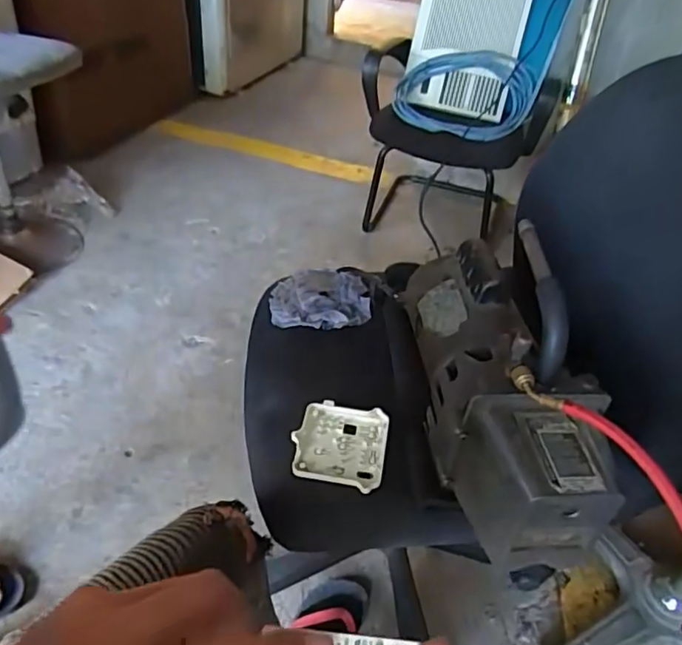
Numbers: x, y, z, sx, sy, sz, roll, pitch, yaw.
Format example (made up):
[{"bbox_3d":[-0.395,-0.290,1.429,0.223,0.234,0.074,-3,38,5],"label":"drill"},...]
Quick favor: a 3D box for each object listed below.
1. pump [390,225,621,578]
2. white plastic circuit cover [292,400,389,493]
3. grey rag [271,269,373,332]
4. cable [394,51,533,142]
[{"bbox_3d":[0.160,0.035,0.640,0.138,0.211,0.390,-10,41,-18],"label":"pump"},{"bbox_3d":[0.000,0.143,0.683,0.104,0.017,0.103,10,39,6],"label":"white plastic circuit cover"},{"bbox_3d":[-0.032,-0.039,0.891,0.151,0.024,0.139,2,39,-4],"label":"grey rag"},{"bbox_3d":[0.389,-0.696,1.829,0.443,0.101,0.347,-3,68,6],"label":"cable"}]

